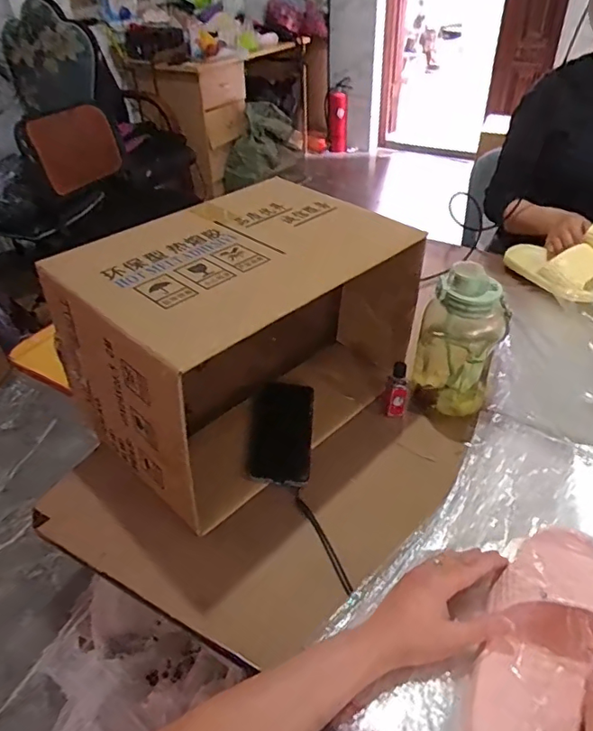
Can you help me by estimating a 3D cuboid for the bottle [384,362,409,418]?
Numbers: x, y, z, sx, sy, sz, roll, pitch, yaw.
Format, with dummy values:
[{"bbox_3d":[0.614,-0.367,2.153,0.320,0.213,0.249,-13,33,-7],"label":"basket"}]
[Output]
[{"bbox_3d":[0.143,0.033,0.743,0.031,0.071,0.041,10,40,15],"label":"bottle"}]

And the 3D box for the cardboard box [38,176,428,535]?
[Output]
[{"bbox_3d":[-0.071,-0.052,0.711,0.268,0.250,0.418,29,48,33],"label":"cardboard box"}]

